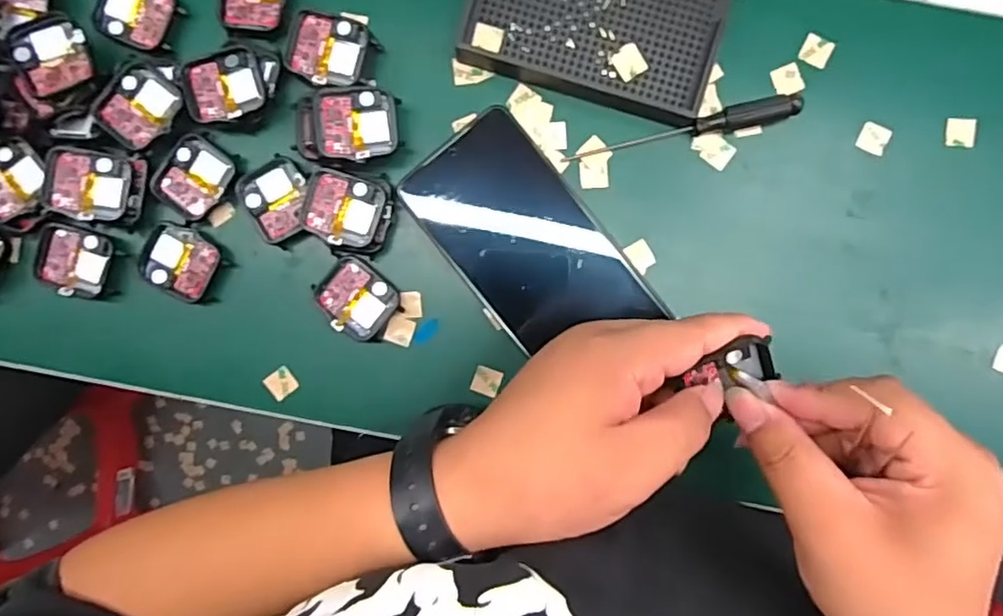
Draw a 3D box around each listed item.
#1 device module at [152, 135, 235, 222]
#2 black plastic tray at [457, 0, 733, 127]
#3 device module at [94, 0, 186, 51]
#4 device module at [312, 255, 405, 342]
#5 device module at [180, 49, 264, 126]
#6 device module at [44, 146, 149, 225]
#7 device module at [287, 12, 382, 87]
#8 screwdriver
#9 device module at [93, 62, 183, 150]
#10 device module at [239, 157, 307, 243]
[{"bbox_3d":[-0.174,-0.074,0.356,0.037,0.006,0.046,29,92,0],"label":"device module"},{"bbox_3d":[0.054,-0.165,0.346,0.135,0.019,0.093,17,92,1],"label":"black plastic tray"},{"bbox_3d":[-0.204,-0.166,0.351,0.043,0.006,0.035,21,92,1],"label":"device module"},{"bbox_3d":[-0.082,-0.005,0.357,0.042,0.010,0.038,42,92,0],"label":"device module"},{"bbox_3d":[-0.152,-0.121,0.346,0.042,0.014,0.038,-18,91,2],"label":"device module"},{"bbox_3d":[-0.227,-0.068,0.347,0.050,0.014,0.038,9,92,1],"label":"device module"},{"bbox_3d":[-0.093,-0.143,0.347,0.046,0.020,0.043,7,92,1],"label":"device module"},{"bbox_3d":[0.100,-0.100,0.350,0.129,0.014,0.012,-11,92,2],"label":"screwdriver"},{"bbox_3d":[-0.200,-0.112,0.347,0.036,0.010,0.043,36,92,0],"label":"device module"},{"bbox_3d":[-0.126,-0.061,0.353,0.037,0.007,0.041,-27,91,2],"label":"device module"}]

